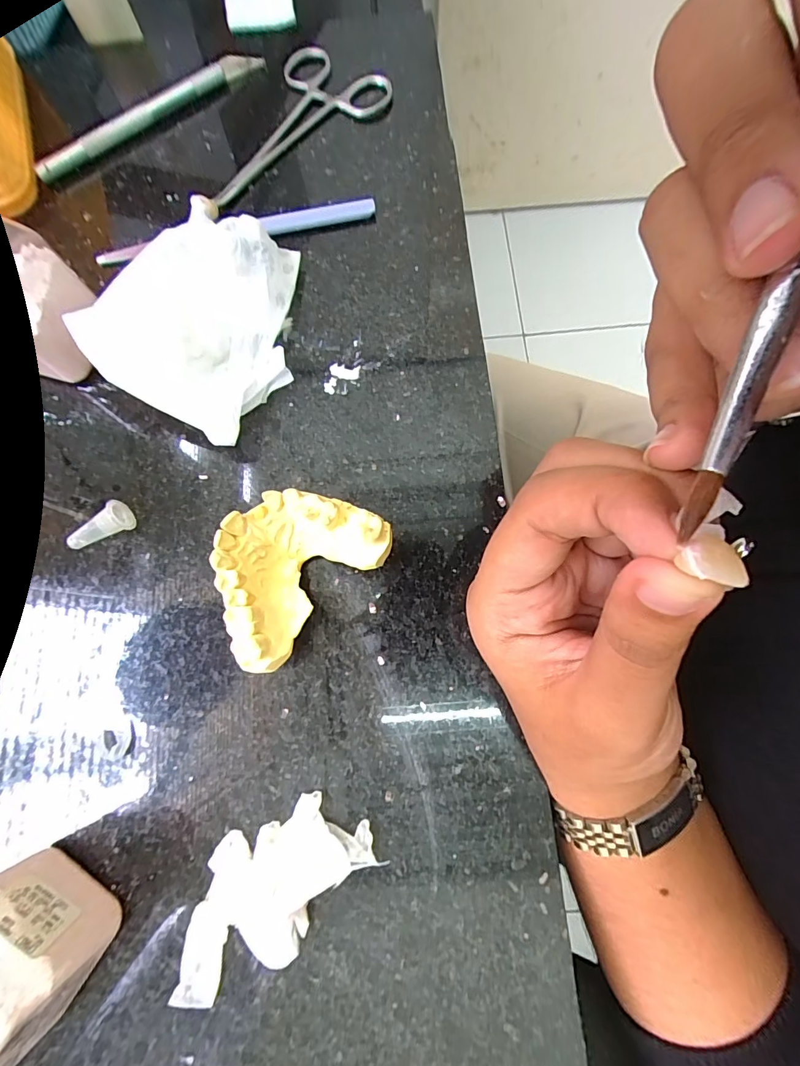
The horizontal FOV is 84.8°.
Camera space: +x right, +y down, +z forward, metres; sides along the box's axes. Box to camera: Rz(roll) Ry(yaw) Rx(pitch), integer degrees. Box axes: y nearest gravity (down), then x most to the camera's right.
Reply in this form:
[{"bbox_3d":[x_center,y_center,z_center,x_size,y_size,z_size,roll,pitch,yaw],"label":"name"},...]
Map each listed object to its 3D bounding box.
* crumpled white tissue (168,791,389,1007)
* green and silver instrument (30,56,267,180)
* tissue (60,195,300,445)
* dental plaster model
[{"bbox_3d":[-0.047,0.122,0.148,0.075,0.012,0.039,-39,79,-9],"label":"crumpled white tissue"},{"bbox_3d":[-0.135,-0.229,0.239,0.134,0.010,0.012,-35,78,-8],"label":"green and silver instrument"},{"bbox_3d":[-0.084,-0.097,0.197,0.080,0.026,0.096,32,78,8],"label":"tissue"},{"bbox_3d":[-0.041,0.012,0.169,0.048,0.027,0.067,44,80,10],"label":"dental plaster model"}]

